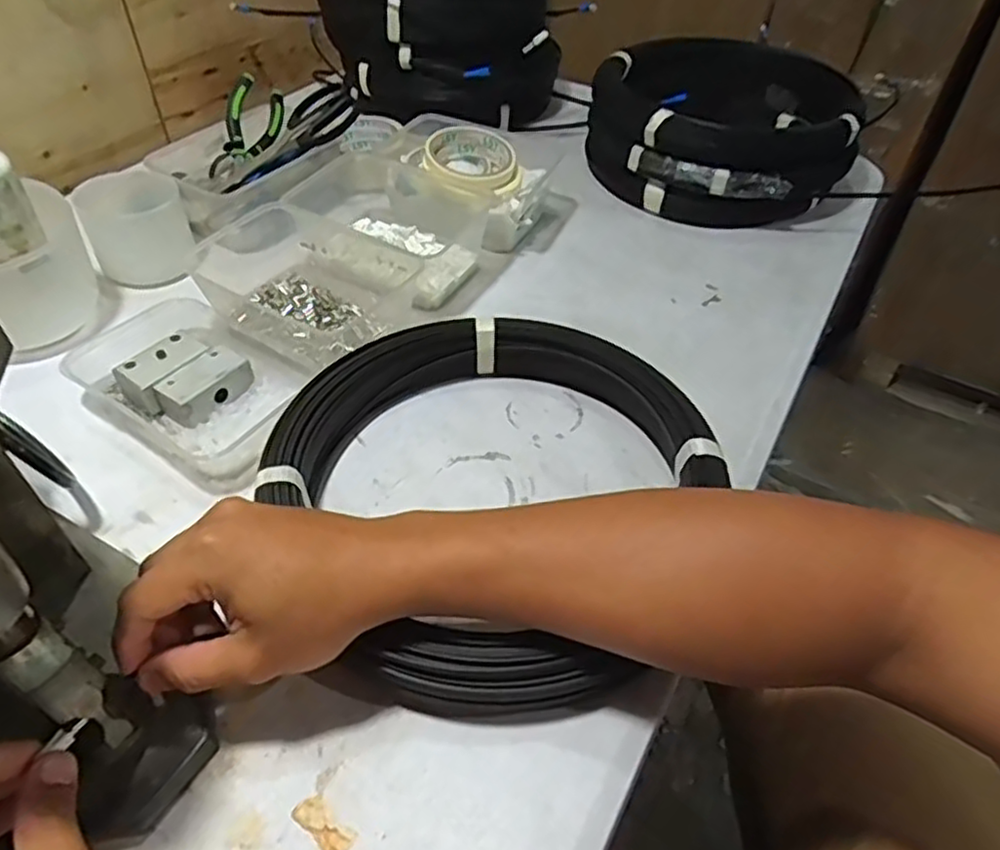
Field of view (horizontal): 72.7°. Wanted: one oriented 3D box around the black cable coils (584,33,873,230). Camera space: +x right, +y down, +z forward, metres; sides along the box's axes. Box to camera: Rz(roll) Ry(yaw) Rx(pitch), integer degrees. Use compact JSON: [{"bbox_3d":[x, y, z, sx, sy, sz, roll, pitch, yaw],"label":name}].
[{"bbox_3d":[0.253,-0.342,0.788,0.286,0.109,0.292,14,47,10],"label":"black cable coils"}]

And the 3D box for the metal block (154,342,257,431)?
[{"bbox_3d":[-0.226,-0.030,0.520,0.039,0.027,0.063,25,50,20],"label":"metal block"}]

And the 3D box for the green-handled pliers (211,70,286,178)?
[{"bbox_3d":[-0.261,-0.304,0.706,0.053,0.017,0.110,18,80,-19],"label":"green-handled pliers"}]

